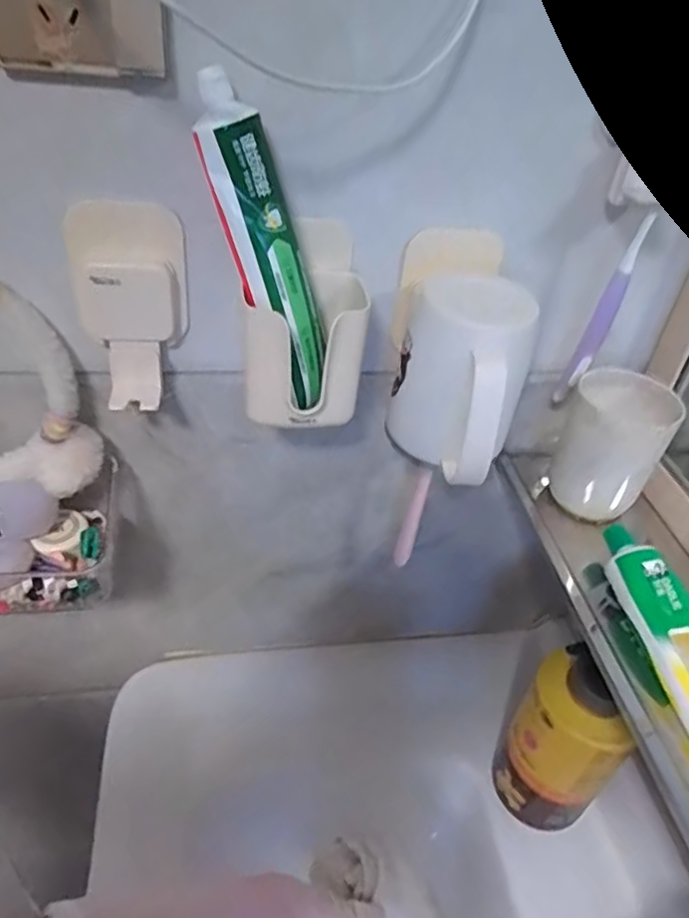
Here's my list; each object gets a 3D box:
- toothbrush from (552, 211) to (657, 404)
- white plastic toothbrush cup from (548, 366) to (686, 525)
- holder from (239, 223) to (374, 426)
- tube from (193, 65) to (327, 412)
[{"bbox_3d":[0.177,-0.097,0.449,0.020,0.144,0.014,18,41,13],"label":"toothbrush"},{"bbox_3d":[0.204,-0.013,0.497,0.070,0.099,0.066,20,41,15],"label":"white plastic toothbrush cup"},{"bbox_3d":[-0.027,-0.083,0.416,0.086,0.103,0.077,-8,42,-18],"label":"holder"},{"bbox_3d":[-0.046,-0.118,0.380,0.039,0.193,0.033,-2,34,27],"label":"tube"}]

